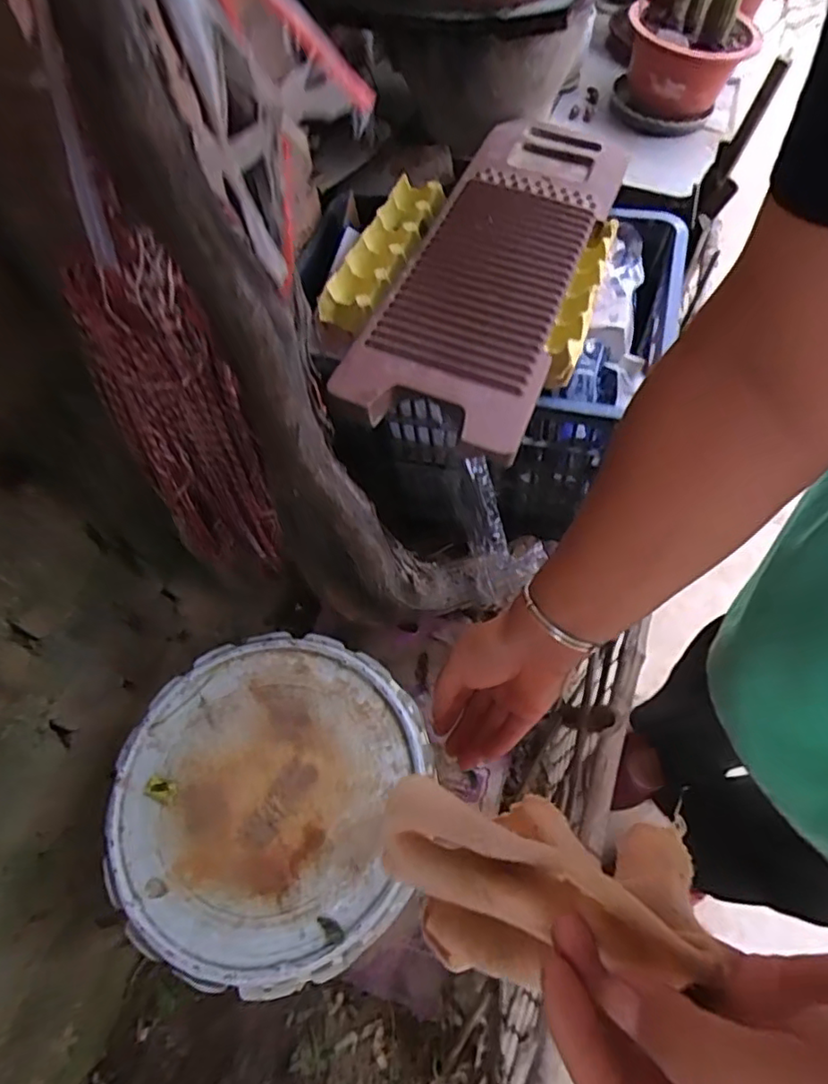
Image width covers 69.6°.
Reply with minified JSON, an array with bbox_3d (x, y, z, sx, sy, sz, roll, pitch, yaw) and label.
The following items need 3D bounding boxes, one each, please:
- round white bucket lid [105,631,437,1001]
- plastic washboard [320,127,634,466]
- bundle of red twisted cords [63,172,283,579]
[{"bbox_3d":[-0.141,0.237,0.573,0.282,0.023,0.298,-1,62,1],"label":"round white bucket lid"},{"bbox_3d":[0.107,-0.339,0.688,0.183,0.018,0.566,20,60,9],"label":"plastic washboard"},{"bbox_3d":[-0.219,-0.099,0.599,0.120,0.419,0.074,-30,65,-14],"label":"bundle of red twisted cords"}]

